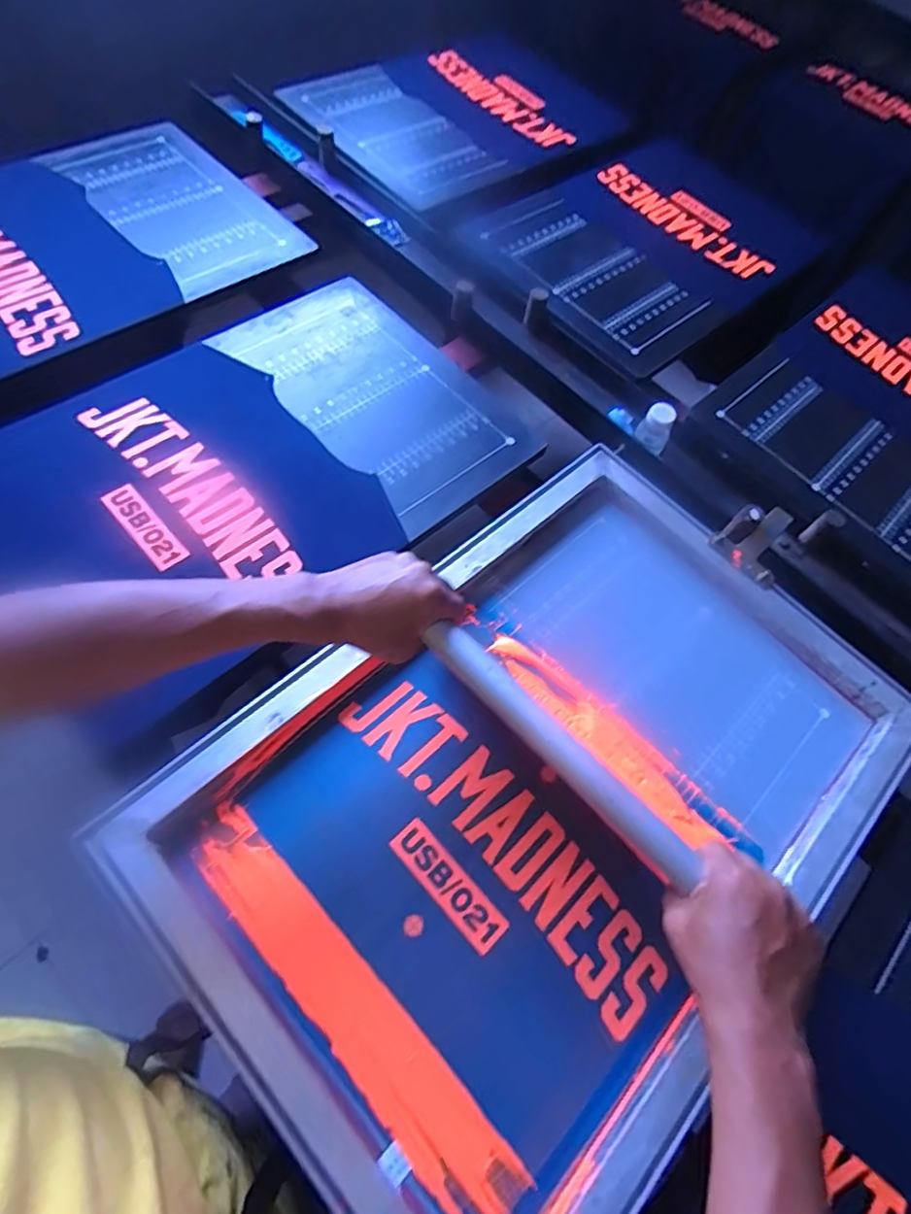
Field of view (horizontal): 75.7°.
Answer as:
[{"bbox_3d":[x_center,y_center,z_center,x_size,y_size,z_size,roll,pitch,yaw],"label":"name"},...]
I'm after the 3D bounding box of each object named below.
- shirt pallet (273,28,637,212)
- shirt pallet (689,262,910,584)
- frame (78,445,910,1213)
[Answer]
[{"bbox_3d":[0.013,-0.946,1.115,0.594,0.032,0.380,-37,79,-20],"label":"shirt pallet"},{"bbox_3d":[0.655,-0.290,0.869,0.597,0.032,0.399,-38,74,-22],"label":"shirt pallet"},{"bbox_3d":[0.096,0.157,0.550,0.656,0.036,0.460,-39,74,-23],"label":"frame"}]

